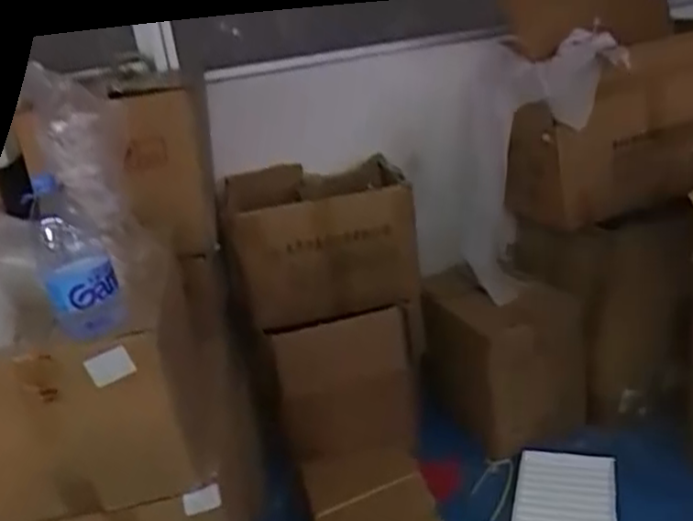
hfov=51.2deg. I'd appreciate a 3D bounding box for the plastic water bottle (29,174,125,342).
[{"bbox_3d":[-0.461,-0.003,1.203,0.104,0.289,0.094,-21,-10,-30],"label":"plastic water bottle"}]

